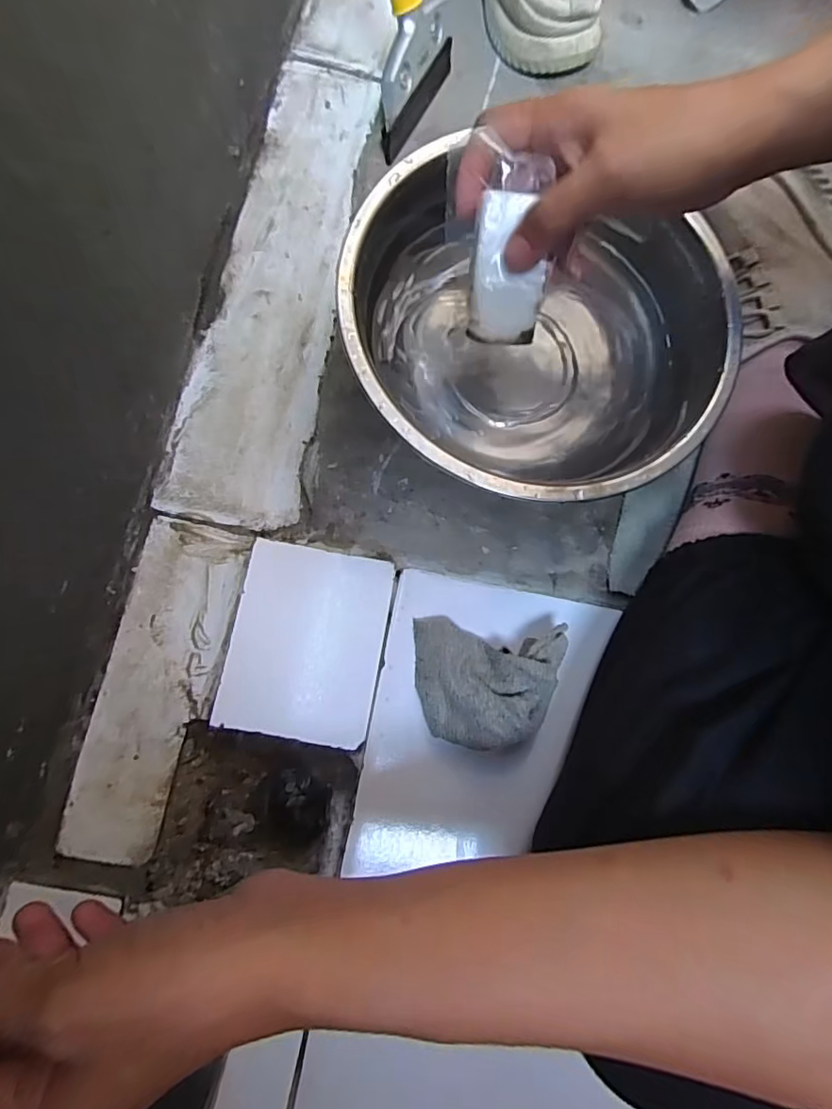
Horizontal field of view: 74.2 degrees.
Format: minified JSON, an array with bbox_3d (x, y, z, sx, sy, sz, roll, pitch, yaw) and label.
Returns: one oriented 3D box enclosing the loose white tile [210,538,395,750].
[{"bbox_3d":[-0.067,0.054,0.343,0.090,0.007,0.115,11,76,-4],"label":"loose white tile"}]

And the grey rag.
[{"bbox_3d":[0.040,0.076,0.329,0.087,0.037,0.076,9,76,-3],"label":"grey rag"}]

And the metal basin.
[{"bbox_3d":[0.066,-0.119,0.346,0.223,0.100,0.194,19,76,-2],"label":"metal basin"}]

